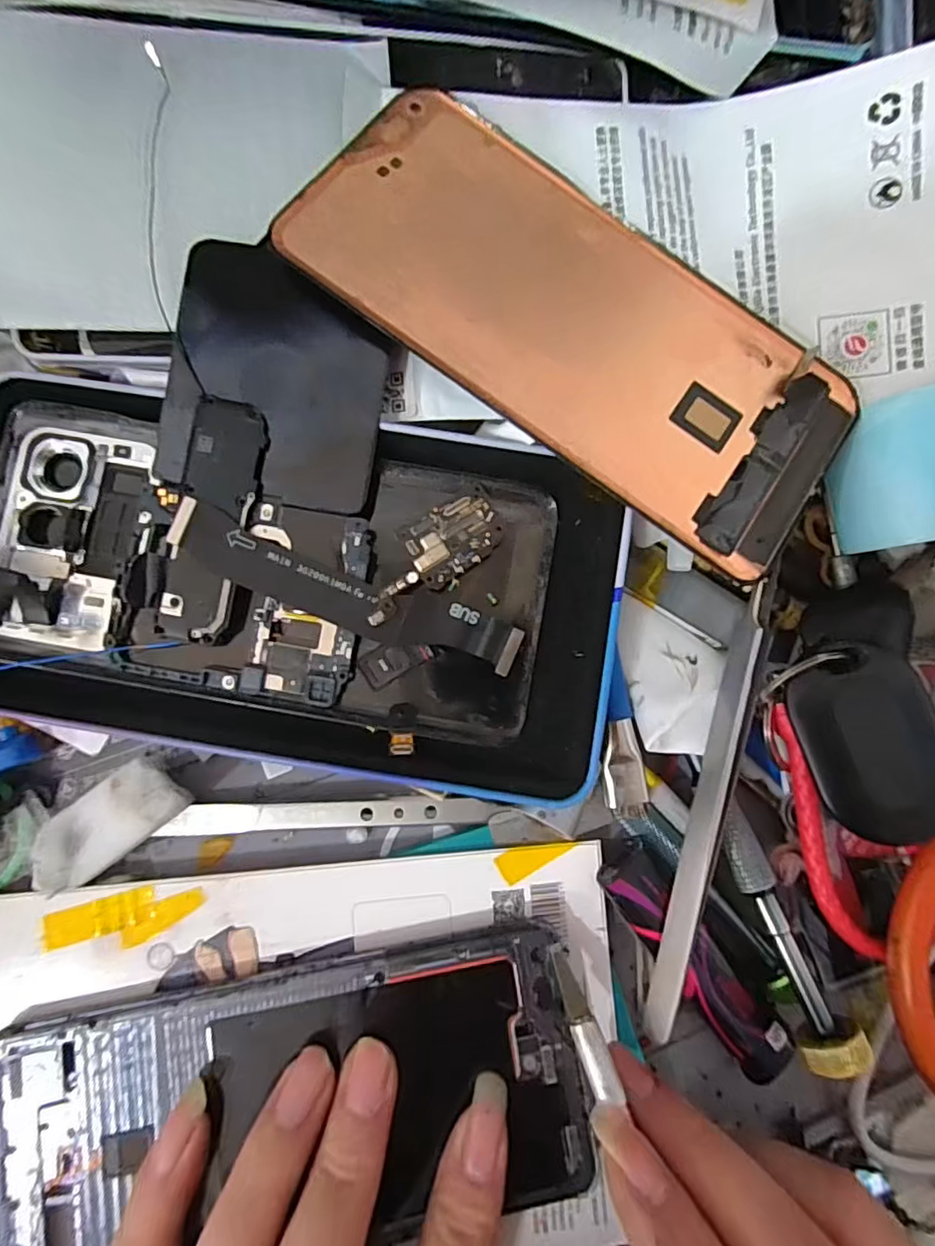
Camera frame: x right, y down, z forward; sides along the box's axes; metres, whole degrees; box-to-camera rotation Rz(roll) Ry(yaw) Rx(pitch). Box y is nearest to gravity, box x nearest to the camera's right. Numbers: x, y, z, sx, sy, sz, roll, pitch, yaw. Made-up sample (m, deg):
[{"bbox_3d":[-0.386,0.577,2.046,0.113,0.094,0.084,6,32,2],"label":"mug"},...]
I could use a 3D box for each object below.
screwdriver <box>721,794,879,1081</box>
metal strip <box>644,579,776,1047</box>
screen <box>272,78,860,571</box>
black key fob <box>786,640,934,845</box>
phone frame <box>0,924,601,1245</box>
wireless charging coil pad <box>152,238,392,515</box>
[{"bbox_3d":[0.093,0.094,0.164,0.017,0.018,0.080,-22,84,-8],"label":"screwdriver"},{"bbox_3d":[0.074,0.054,0.168,0.004,0.009,0.137,23,81,-42],"label":"metal strip"},{"bbox_3d":[0.031,-0.085,0.154,0.159,0.006,0.074,36,81,1],"label":"screen"},{"bbox_3d":[0.118,0.034,0.165,0.037,0.018,0.056,-17,84,-7],"label":"black key fob"},{"bbox_3d":[-0.049,0.137,0.157,0.160,0.015,0.071,-9,83,-4],"label":"phone frame"},{"bbox_3d":[-0.053,-0.069,0.156,0.061,0.006,0.069,10,87,0],"label":"wireless charging coil pad"}]

